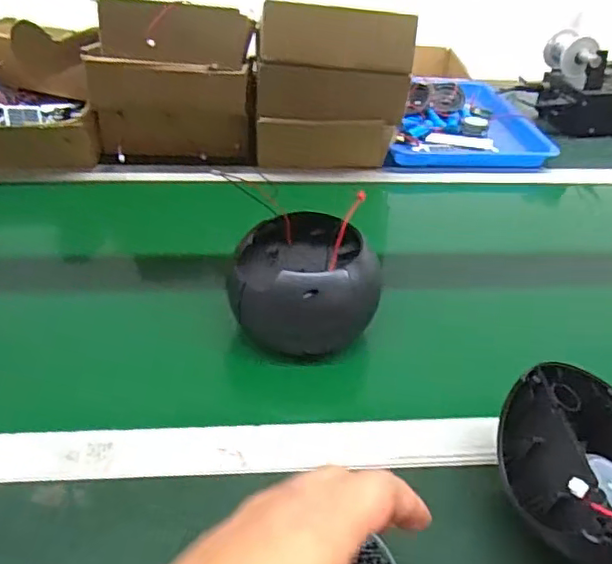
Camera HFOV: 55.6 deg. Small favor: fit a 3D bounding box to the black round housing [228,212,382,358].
[{"bbox_3d":[0.001,-0.002,0.492,0.120,0.095,0.104,9,37,7],"label":"black round housing"}]

